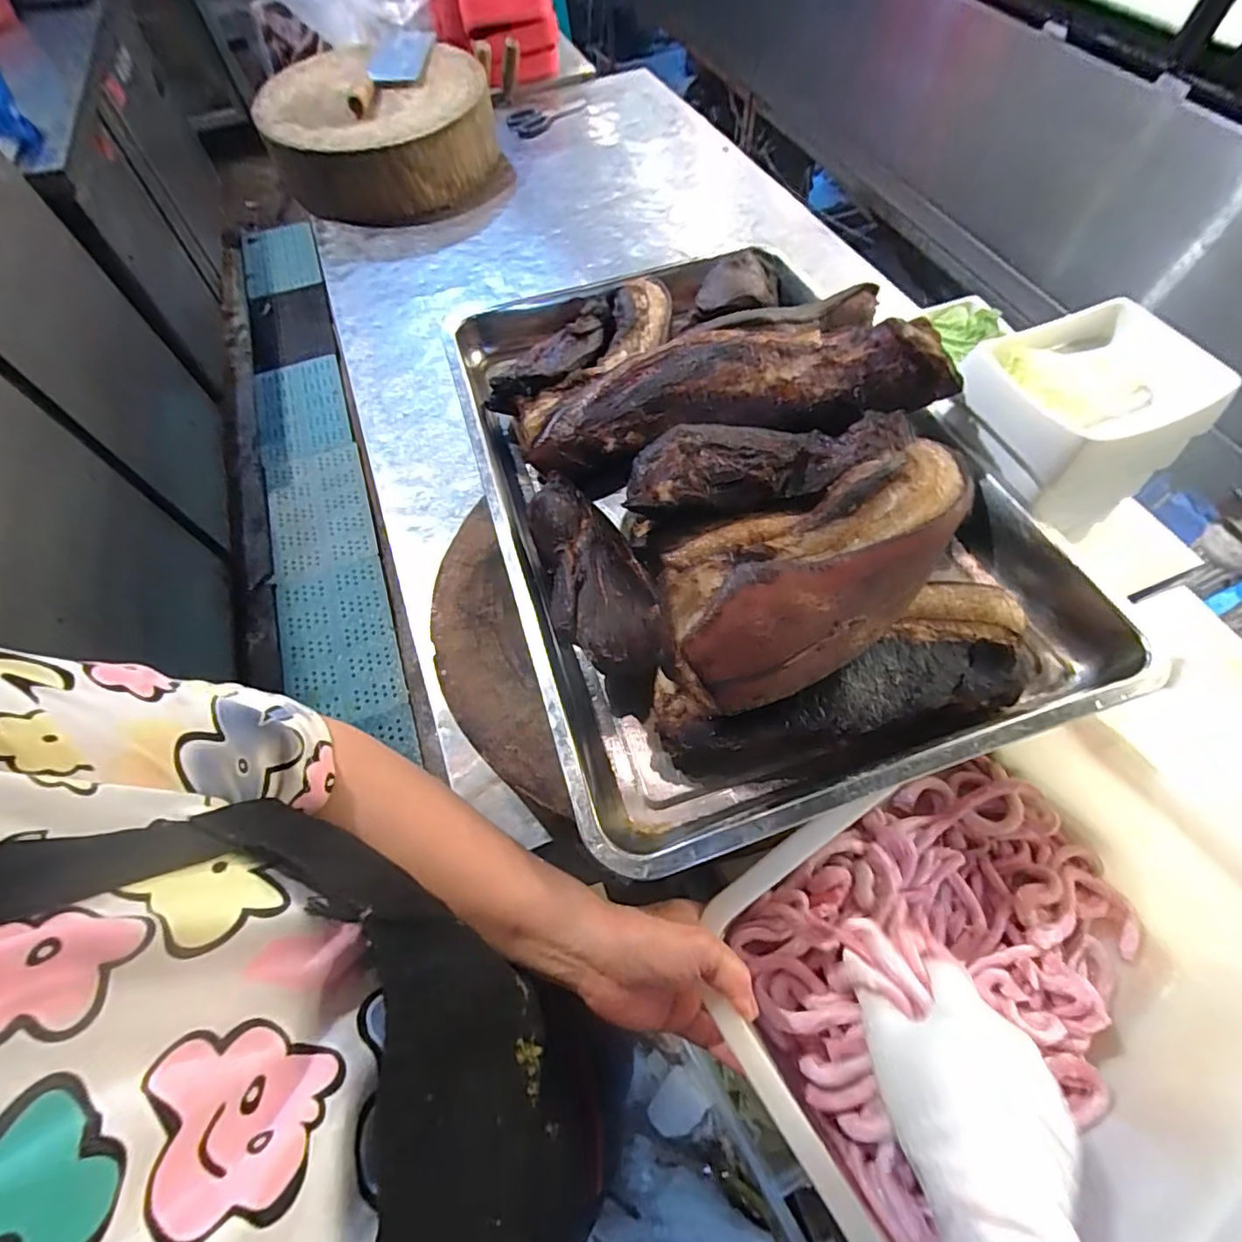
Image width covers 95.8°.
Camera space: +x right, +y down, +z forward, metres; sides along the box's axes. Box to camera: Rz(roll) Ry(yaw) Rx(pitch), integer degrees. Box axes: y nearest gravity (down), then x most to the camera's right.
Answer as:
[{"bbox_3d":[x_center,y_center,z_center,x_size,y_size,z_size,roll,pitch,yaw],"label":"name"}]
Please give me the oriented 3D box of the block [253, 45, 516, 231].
[{"bbox_3d":[-0.411,-0.855,0.985,0.379,0.157,0.367,-13,63,-5],"label":"block"}]

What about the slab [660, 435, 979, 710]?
[{"bbox_3d":[0.120,-0.028,0.345,0.194,0.072,0.106,-20,64,-9],"label":"slab"}]

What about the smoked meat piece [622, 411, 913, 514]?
[{"bbox_3d":[0.104,-0.119,0.408,0.200,0.032,0.057,-11,63,-4],"label":"smoked meat piece"}]

